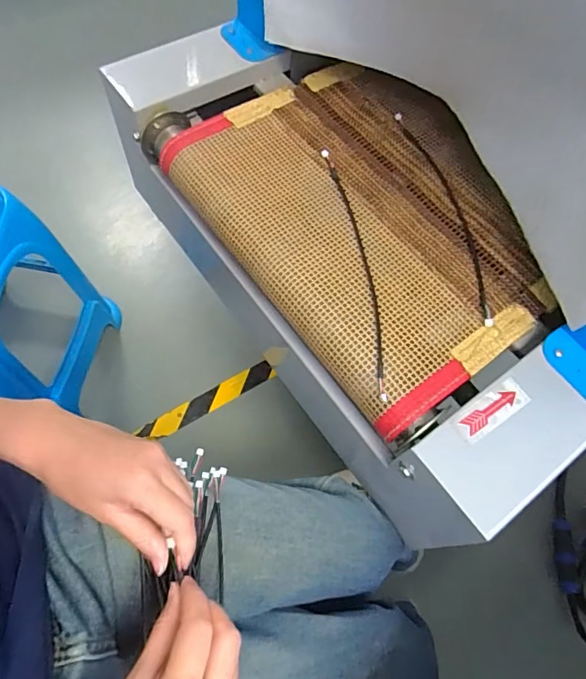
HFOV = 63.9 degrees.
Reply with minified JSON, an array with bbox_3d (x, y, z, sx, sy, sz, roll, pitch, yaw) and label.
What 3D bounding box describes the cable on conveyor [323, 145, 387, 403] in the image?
[{"bbox_3d":[0.067,-0.077,0.461,0.026,0.010,0.280,-9,69,-2],"label":"cable on conveyor"}]

